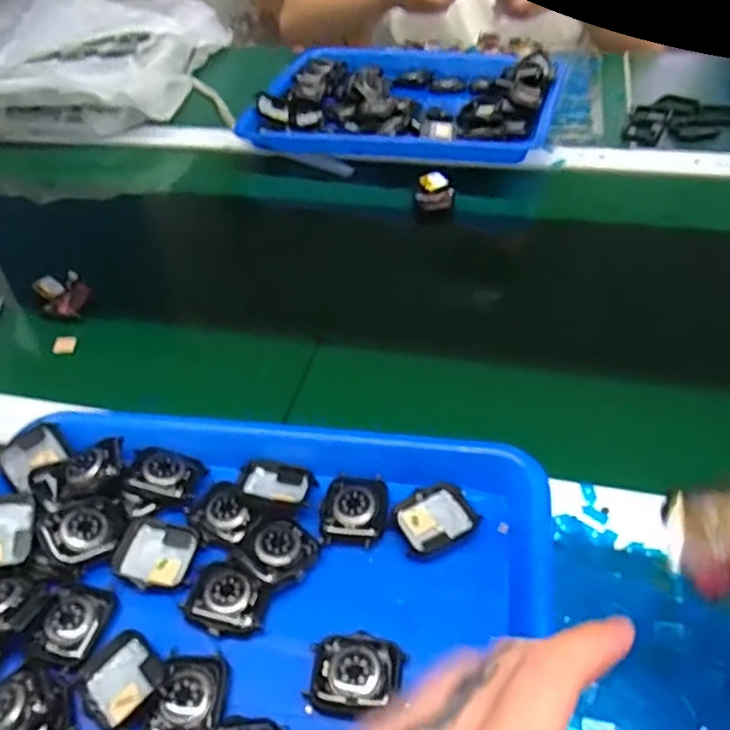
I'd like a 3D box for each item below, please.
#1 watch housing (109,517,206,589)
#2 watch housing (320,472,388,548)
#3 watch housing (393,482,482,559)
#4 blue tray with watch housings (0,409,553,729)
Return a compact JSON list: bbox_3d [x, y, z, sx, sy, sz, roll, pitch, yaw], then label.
[{"bbox_3d":[-0.118,0.106,0.383,0.043,0.009,0.040,8,47,13],"label":"watch housing"},{"bbox_3d":[-0.006,0.083,0.399,0.037,0.009,0.044,3,46,8],"label":"watch housing"},{"bbox_3d":[0.040,0.090,0.392,0.045,0.007,0.036,-28,49,-21],"label":"watch housing"},{"bbox_3d":[-0.073,0.126,0.350,0.324,0.032,0.261,1,46,6],"label":"blue tray with watch housings"}]

